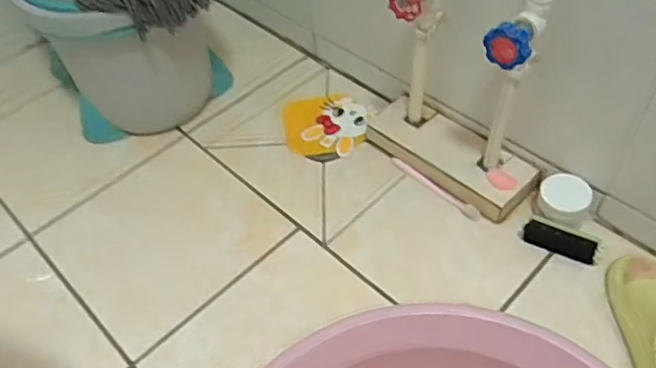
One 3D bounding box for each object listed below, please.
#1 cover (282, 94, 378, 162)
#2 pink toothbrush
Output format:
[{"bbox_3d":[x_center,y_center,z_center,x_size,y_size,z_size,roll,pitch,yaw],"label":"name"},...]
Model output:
[{"bbox_3d":[0.002,-0.108,1.049,0.161,0.009,0.169,-12,47,1],"label":"cover"},{"bbox_3d":[0.170,0.001,0.917,0.017,0.008,0.179,-35,57,-23],"label":"pink toothbrush"}]

